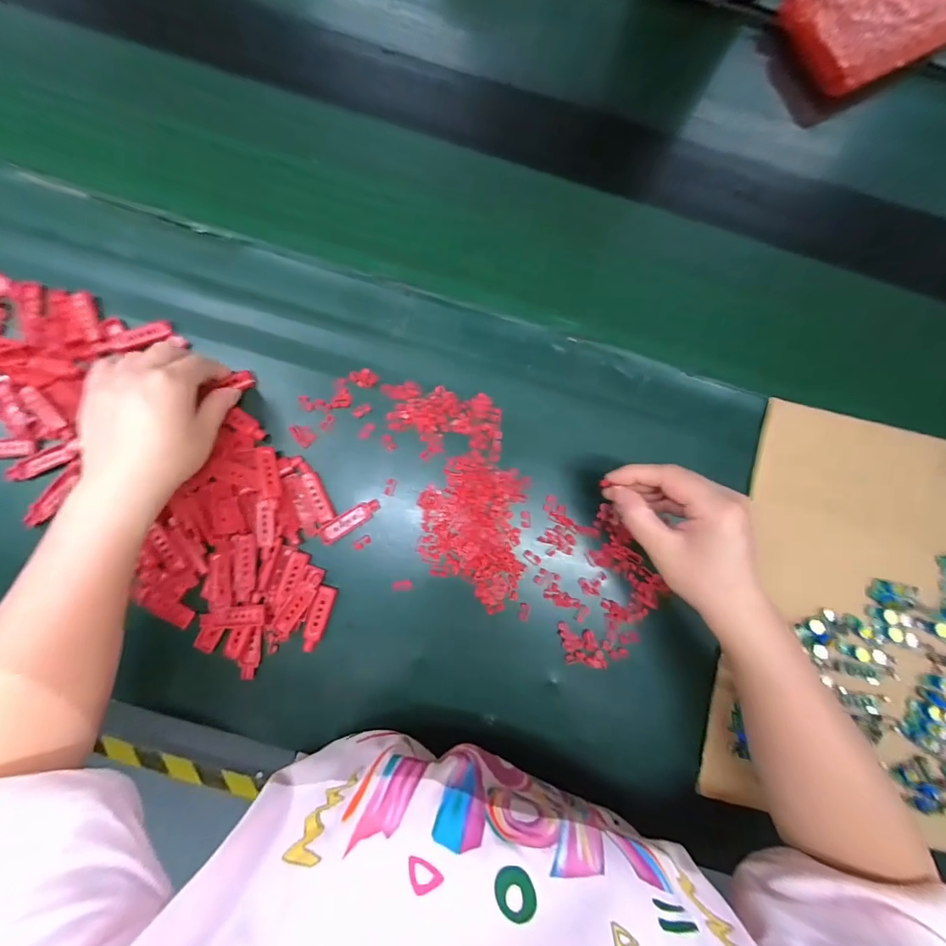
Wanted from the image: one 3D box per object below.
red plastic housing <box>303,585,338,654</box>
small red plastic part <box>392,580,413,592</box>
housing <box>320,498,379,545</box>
[{"bbox_3d":[-0.130,0.123,0.366,0.015,0.006,0.056,16,84,-2],"label":"red plastic housing"},{"bbox_3d":[-0.060,0.096,0.370,0.017,0.004,0.010,-5,85,-4],"label":"small red plastic part"},{"bbox_3d":[-0.105,0.042,0.375,0.055,0.004,0.016,-33,88,-6],"label":"housing"}]

